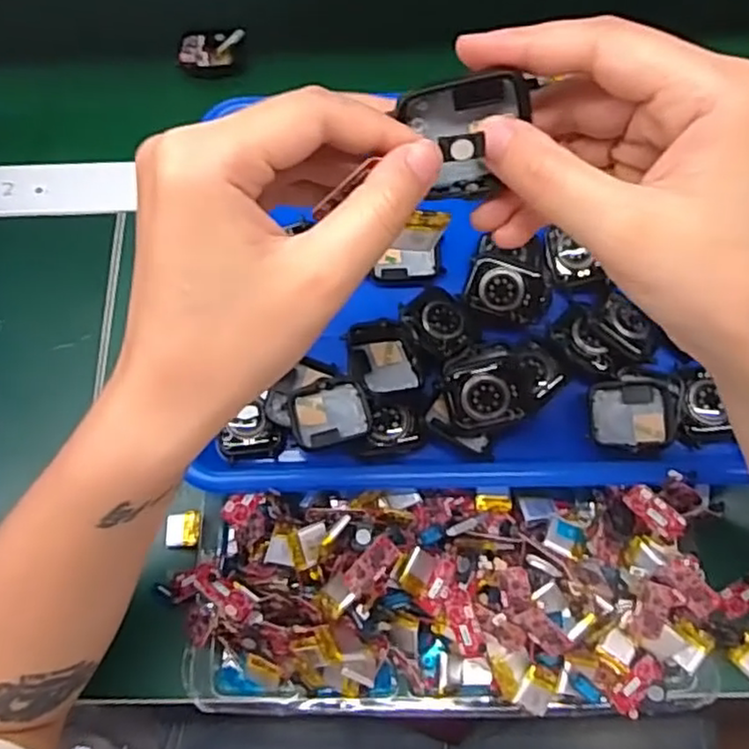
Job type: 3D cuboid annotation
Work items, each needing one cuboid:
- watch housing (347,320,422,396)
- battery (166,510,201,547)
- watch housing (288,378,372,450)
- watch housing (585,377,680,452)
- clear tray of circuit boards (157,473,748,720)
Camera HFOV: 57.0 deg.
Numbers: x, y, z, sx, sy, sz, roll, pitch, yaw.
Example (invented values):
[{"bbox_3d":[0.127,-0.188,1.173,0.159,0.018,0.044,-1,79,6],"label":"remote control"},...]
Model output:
[{"bbox_3d":[0.005,-0.010,0.378,0.036,0.013,0.045,-9,69,-1],"label":"watch housing"},{"bbox_3d":[-0.105,0.085,0.380,0.019,0.006,0.019,-1,69,2],"label":"battery"},{"bbox_3d":[-0.024,0.021,0.373,0.040,0.012,0.033,-16,69,-3],"label":"watch housing"},{"bbox_3d":[0.136,0.021,0.364,0.043,0.011,0.038,-1,69,2],"label":"watch housing"},{"bbox_3d":[0.050,0.110,0.342,0.302,0.054,0.120,-3,69,2],"label":"clear tray of circuit boards"}]

